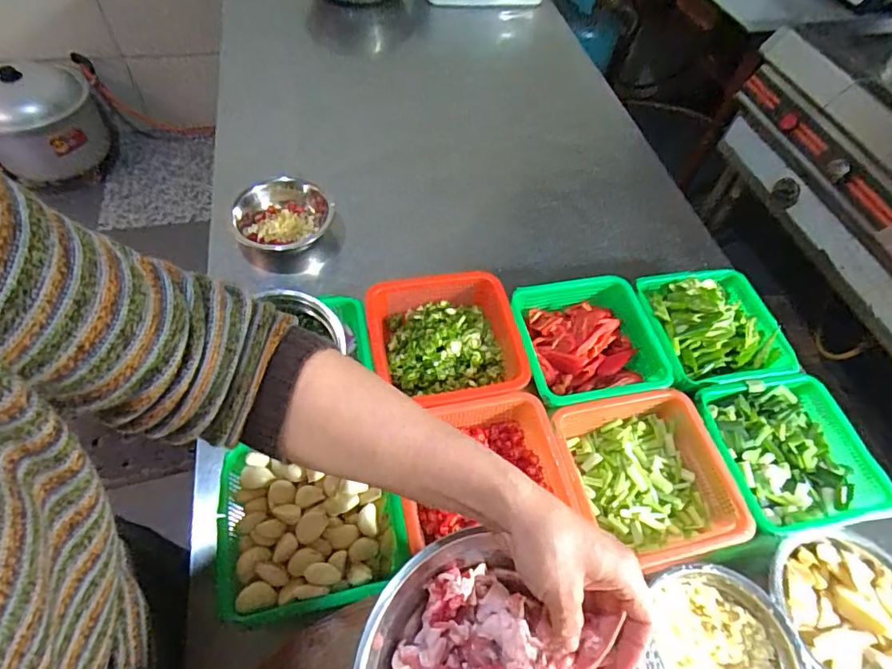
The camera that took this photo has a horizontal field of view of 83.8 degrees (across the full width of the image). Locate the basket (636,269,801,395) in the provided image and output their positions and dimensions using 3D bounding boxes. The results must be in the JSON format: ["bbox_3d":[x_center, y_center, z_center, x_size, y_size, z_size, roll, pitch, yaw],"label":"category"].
[{"bbox_3d":[0.353,-0.011,0.662,0.180,0.070,0.180,4,58,-6],"label":"basket"}]

